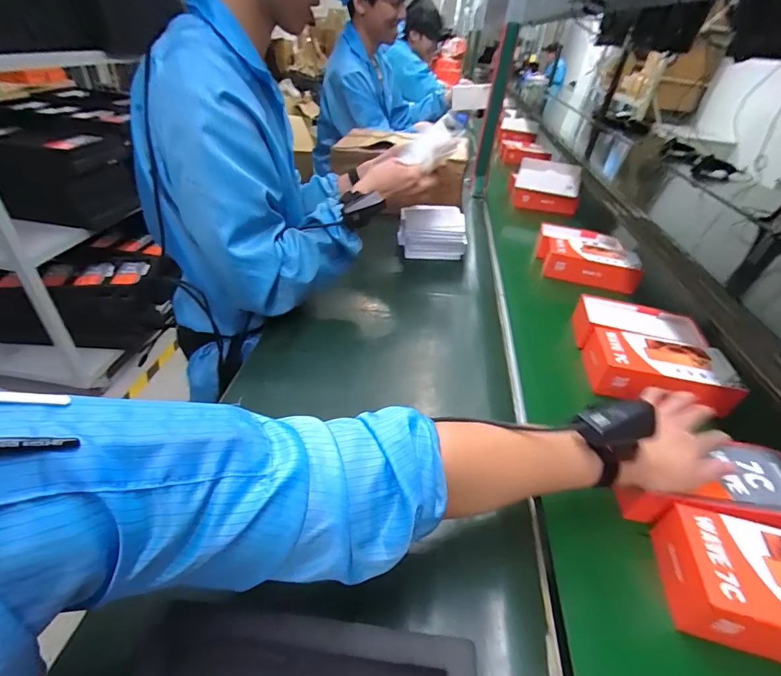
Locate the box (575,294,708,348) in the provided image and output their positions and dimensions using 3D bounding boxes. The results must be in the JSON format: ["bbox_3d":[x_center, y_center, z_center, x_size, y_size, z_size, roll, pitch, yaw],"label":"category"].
[{"bbox_3d":[0.393,-0.016,0.656,0.163,0.045,0.110,12,37,7],"label":"box"}]

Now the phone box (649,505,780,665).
[{"bbox_3d":[0.348,0.229,0.355,0.188,0.061,0.096,14,37,9],"label":"phone box"}]

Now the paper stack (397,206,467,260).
[{"bbox_3d":[0.090,-0.235,0.888,0.140,0.089,0.131,3,37,-5],"label":"paper stack"}]

